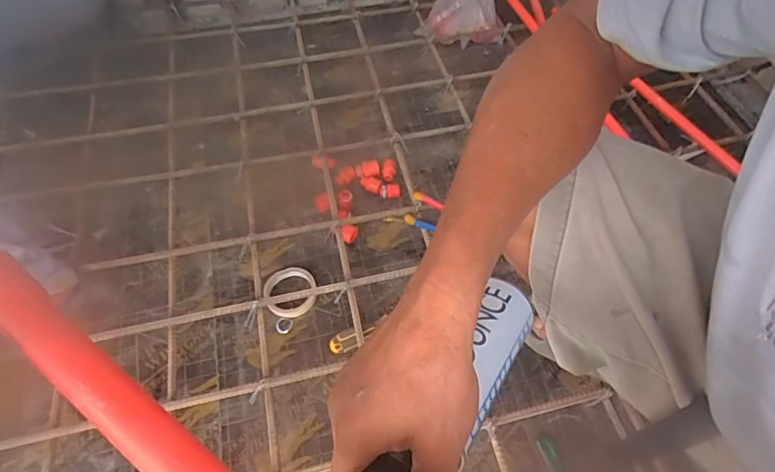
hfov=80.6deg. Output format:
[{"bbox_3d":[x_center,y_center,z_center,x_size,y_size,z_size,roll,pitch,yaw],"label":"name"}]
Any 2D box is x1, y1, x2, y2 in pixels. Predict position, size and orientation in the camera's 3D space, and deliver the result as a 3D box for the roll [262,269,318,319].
[{"bbox_3d":[-0.172,0.099,0.809,0.090,0.019,0.089,0,58,0],"label":"roll"}]

